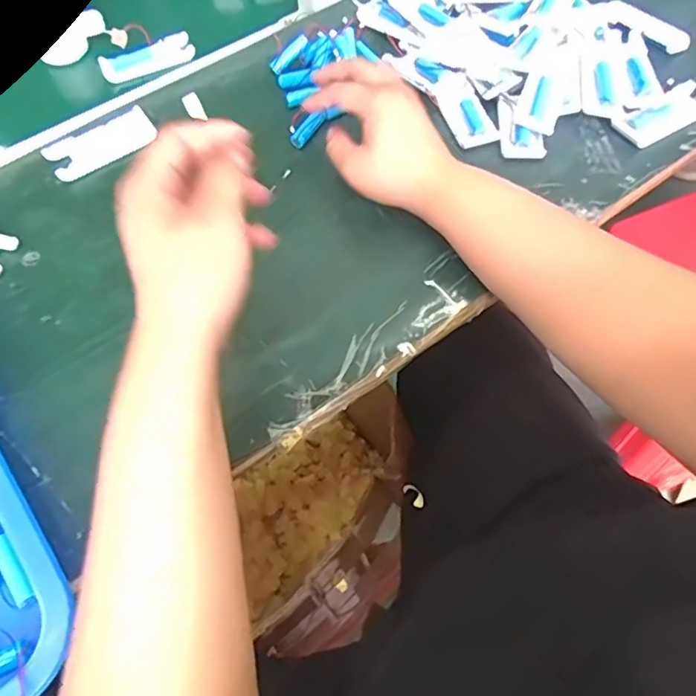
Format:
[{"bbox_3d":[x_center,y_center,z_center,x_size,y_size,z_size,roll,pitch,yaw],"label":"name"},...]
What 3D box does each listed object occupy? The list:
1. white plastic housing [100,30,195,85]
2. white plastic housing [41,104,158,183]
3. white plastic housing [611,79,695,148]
[{"bbox_3d":[-0.226,-0.328,0.643,0.103,0.018,0.046,-26,66,-13],"label":"white plastic housing"},{"bbox_3d":[-0.243,-0.203,0.560,0.104,0.009,0.048,-31,67,-15],"label":"white plastic housing"},{"bbox_3d":[0.311,-0.229,0.553,0.104,0.017,0.040,-31,63,-13],"label":"white plastic housing"}]

